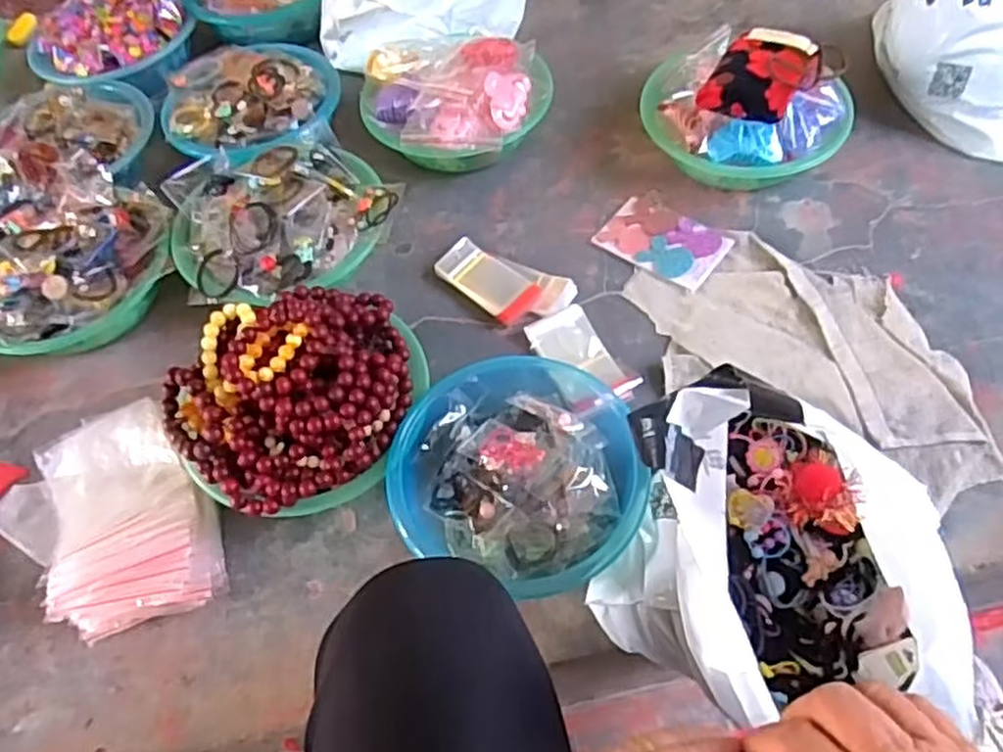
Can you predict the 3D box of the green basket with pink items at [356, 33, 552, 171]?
[{"bbox_3d":[-0.055,-0.338,0.959,0.235,0.106,0.194,-6,57,1],"label":"green basket with pink items"}]

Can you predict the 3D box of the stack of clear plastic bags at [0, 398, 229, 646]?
[{"bbox_3d":[-0.363,0.138,0.706,0.163,0.069,0.231,-34,61,-16],"label":"stack of clear plastic bags"}]

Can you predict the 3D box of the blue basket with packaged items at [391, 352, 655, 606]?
[{"bbox_3d":[0.013,0.087,0.697,0.216,0.077,0.220,-2,57,4],"label":"blue basket with packaged items"}]

